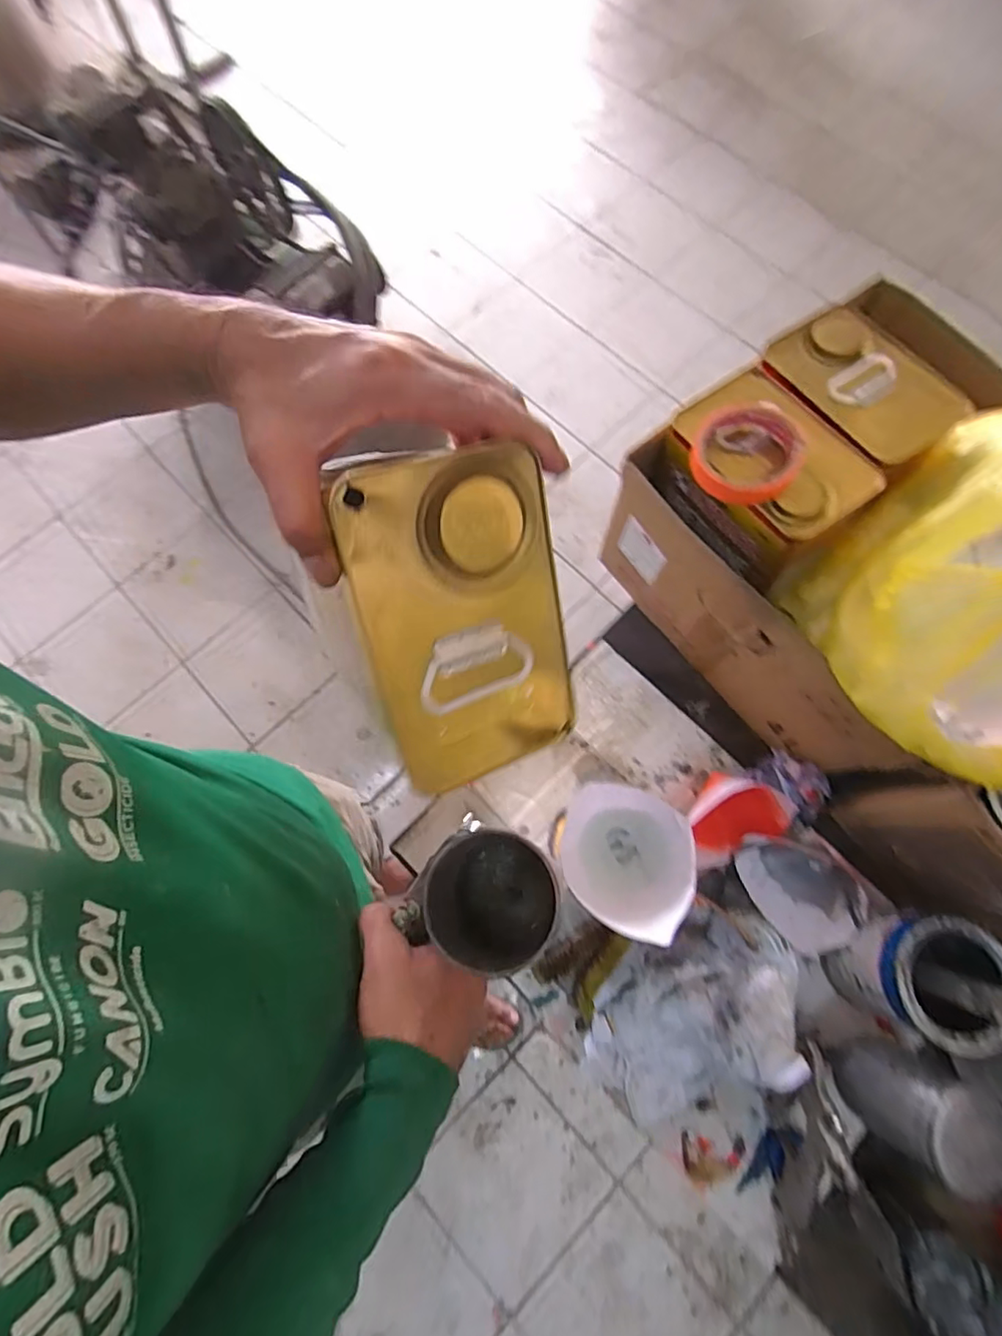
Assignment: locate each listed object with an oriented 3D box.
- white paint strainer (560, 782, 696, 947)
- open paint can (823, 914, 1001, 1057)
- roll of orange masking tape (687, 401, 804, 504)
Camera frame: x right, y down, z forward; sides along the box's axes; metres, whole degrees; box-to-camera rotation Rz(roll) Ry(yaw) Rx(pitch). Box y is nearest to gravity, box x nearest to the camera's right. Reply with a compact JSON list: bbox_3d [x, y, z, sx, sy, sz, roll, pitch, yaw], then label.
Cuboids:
[{"bbox_3d":[0.110,0.173,0.517,0.116,0.089,0.108,24,76,8],"label":"white paint strainer"},{"bbox_3d":[0.383,0.283,0.536,0.101,0.120,0.102,0,73,2],"label":"open paint can"},{"bbox_3d":[0.208,-0.182,0.478,0.087,0.027,0.097,21,75,8],"label":"roll of orange masking tape"}]

